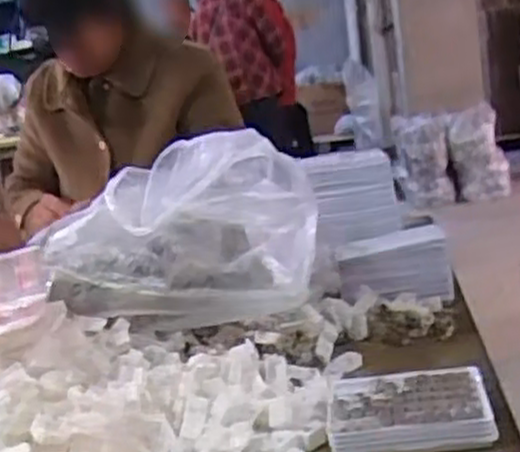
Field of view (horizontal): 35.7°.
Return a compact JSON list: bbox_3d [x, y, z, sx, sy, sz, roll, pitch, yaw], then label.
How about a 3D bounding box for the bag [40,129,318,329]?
[{"bbox_3d":[-0.088,0.012,0.815,0.299,0.178,0.110,-5,13,15],"label":"bag"}]

